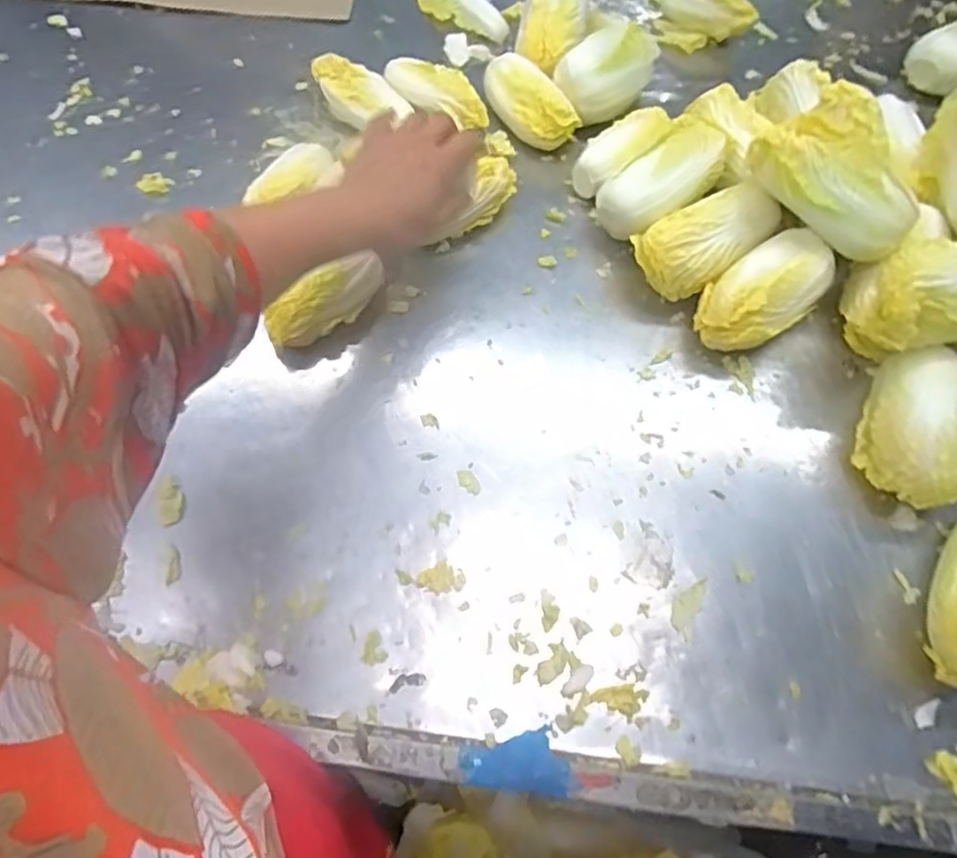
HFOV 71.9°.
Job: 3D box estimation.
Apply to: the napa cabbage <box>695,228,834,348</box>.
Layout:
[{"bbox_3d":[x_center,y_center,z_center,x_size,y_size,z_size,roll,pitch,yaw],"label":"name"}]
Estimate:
[{"bbox_3d":[0.254,-0.116,0.591,0.125,0.070,0.069,-31,72,-16],"label":"napa cabbage"}]

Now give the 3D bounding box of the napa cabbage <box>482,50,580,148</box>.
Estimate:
[{"bbox_3d":[0.047,-0.337,0.683,0.047,0.051,0.125,-38,74,-18],"label":"napa cabbage"}]

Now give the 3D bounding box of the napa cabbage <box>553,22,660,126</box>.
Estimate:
[{"bbox_3d":[0.140,-0.368,0.697,0.138,0.069,0.072,-34,72,-17],"label":"napa cabbage"}]

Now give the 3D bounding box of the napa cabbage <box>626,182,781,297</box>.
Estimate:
[{"bbox_3d":[0.208,-0.171,0.611,0.133,0.070,0.072,-34,72,-17],"label":"napa cabbage"}]

